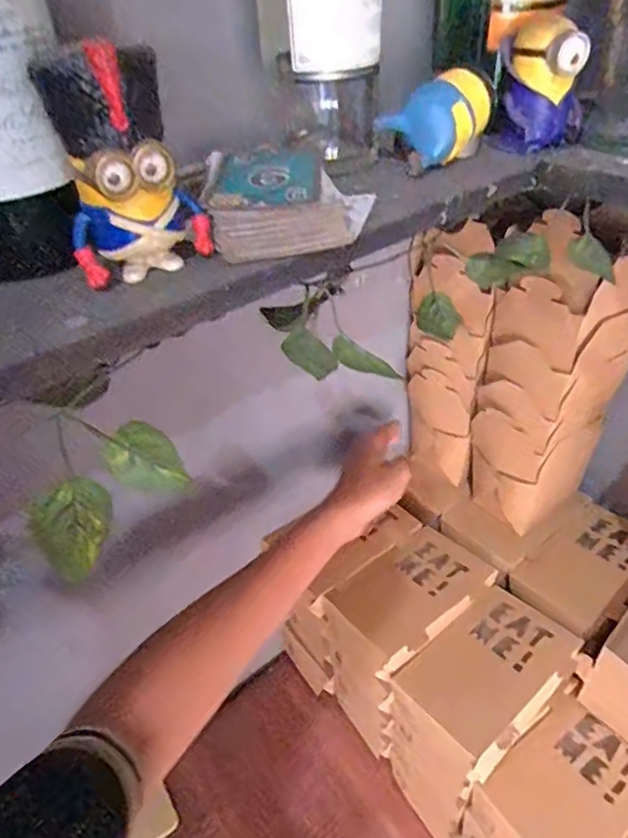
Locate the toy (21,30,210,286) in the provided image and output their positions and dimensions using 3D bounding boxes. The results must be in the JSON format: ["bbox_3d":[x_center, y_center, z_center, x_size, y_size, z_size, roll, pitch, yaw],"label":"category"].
[{"bbox_3d":[-0.074,-0.099,0.230,0.052,0.085,0.032,-10,40,-5],"label":"toy"}]

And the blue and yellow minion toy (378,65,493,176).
[{"bbox_3d":[0.075,-0.179,0.345,0.042,0.043,0.067,21,46,28],"label":"blue and yellow minion toy"}]

